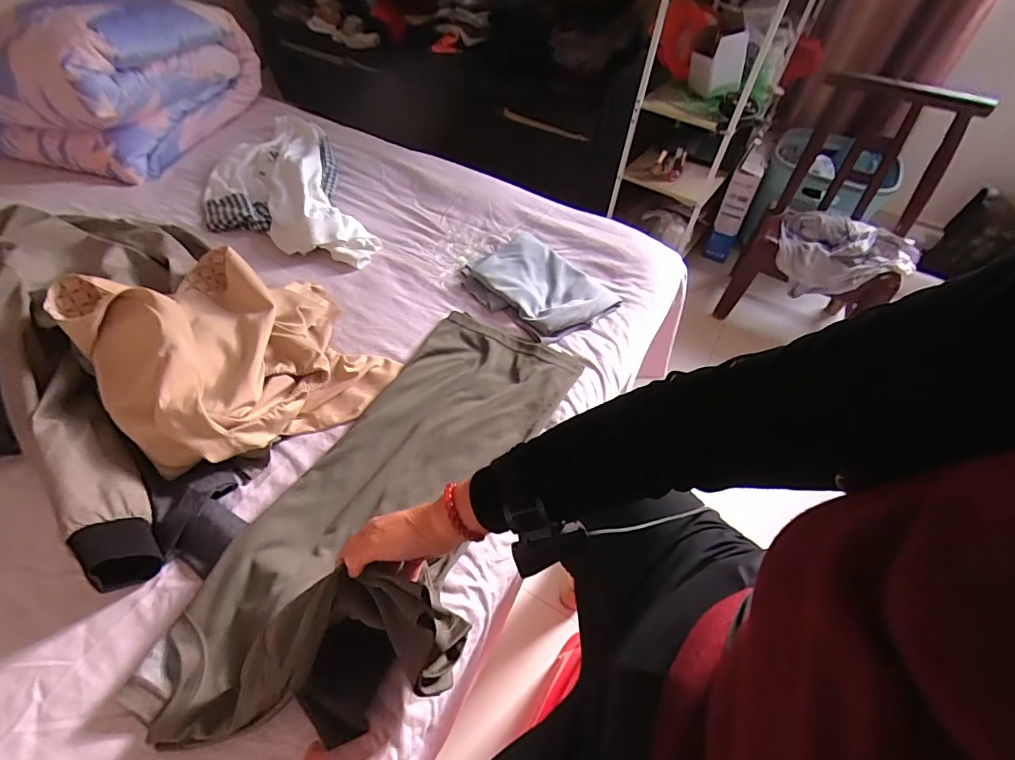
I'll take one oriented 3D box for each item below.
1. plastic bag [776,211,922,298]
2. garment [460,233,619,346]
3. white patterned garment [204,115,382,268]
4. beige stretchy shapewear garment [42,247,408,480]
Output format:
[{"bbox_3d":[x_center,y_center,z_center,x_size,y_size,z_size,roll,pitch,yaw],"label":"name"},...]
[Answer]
[{"bbox_3d":[1.031,-0.380,1.475,0.372,0.175,0.233,16,52,8],"label":"plastic bag"},{"bbox_3d":[0.051,-0.182,0.866,0.214,0.032,0.256,-28,58,-24],"label":"garment"},{"bbox_3d":[-0.482,-0.403,0.986,0.286,0.061,0.563,-20,55,-19],"label":"white patterned garment"},{"bbox_3d":[-0.368,-0.050,0.654,0.317,0.148,0.280,-33,61,-27],"label":"beige stretchy shapewear garment"}]

